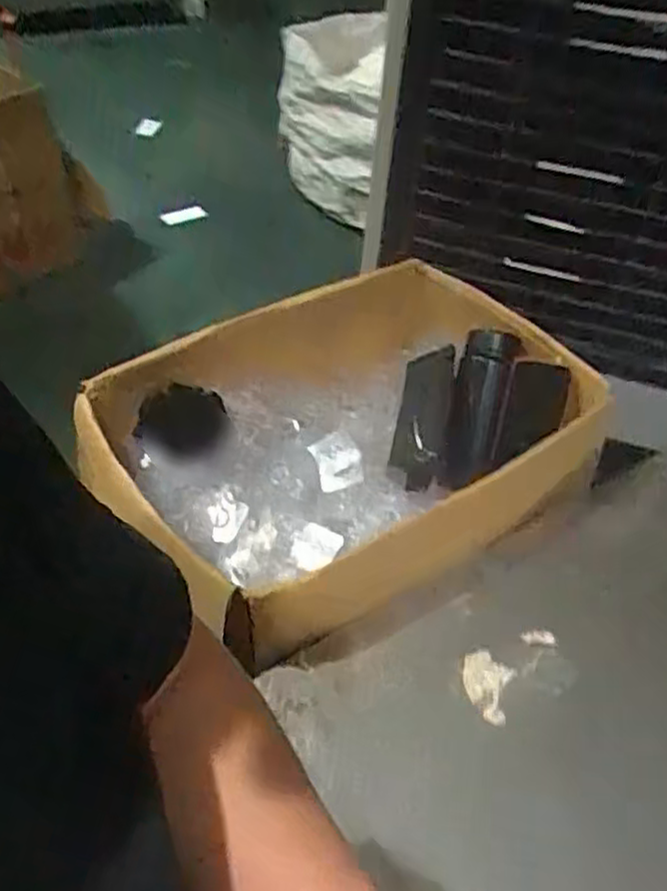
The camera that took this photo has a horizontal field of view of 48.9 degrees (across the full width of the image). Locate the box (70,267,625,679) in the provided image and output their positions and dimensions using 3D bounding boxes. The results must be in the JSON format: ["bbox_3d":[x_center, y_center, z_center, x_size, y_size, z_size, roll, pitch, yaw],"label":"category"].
[{"bbox_3d":[0.013,-0.012,0.953,0.546,0.199,0.486,-29,54,-30],"label":"box"}]

